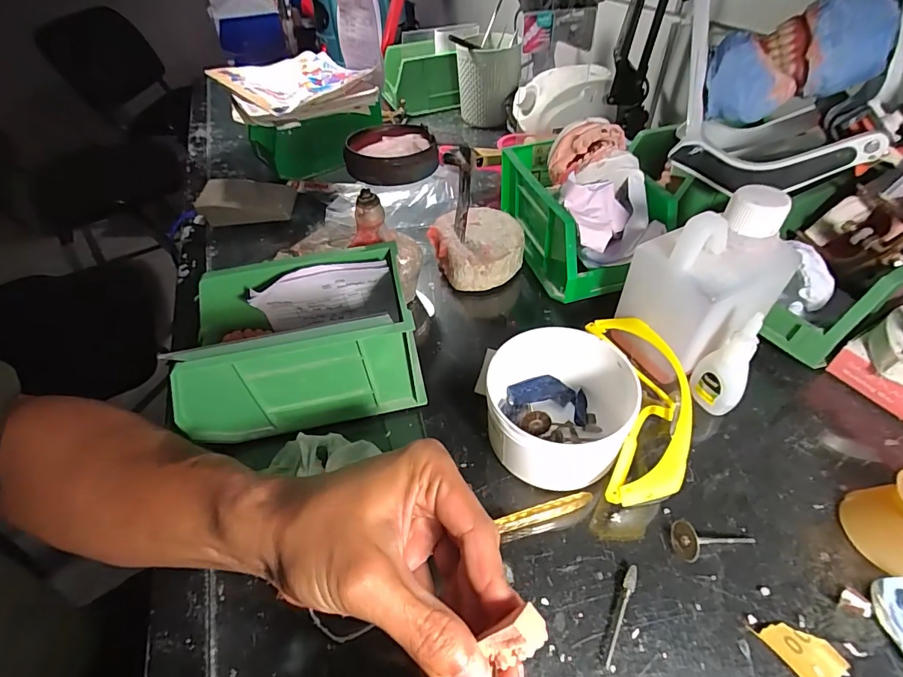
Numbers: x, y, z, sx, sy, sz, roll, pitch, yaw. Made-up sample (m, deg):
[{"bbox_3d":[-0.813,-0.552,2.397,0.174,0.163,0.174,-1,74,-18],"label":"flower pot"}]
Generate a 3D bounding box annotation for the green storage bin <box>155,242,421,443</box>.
[{"bbox_3d":[-0.112,0.003,0.324,0.155,0.092,0.096,-12,48,-6],"label":"green storage bin"}]

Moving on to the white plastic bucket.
[{"bbox_3d":[0.072,0.047,0.288,0.091,0.062,0.091,-2,47,3],"label":"white plastic bucket"}]

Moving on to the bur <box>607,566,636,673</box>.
[{"bbox_3d":[0.091,0.148,0.231,0.006,0.005,0.051,21,53,22],"label":"bur"}]

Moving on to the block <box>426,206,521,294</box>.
[{"bbox_3d":[0.027,-0.093,0.433,0.084,0.036,0.089,-15,48,-9],"label":"block"}]

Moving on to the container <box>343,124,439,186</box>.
[{"bbox_3d":[-0.050,-0.150,0.346,0.070,0.020,0.070,-2,47,3],"label":"container"}]

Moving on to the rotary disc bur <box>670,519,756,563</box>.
[{"bbox_3d":[0.153,0.119,0.251,0.047,0.018,0.021,2,47,-10],"label":"rotary disc bur"}]

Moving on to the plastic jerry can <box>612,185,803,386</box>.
[{"bbox_3d":[0.177,-0.034,0.308,0.078,0.126,0.076,-29,52,-20],"label":"plastic jerry can"}]

